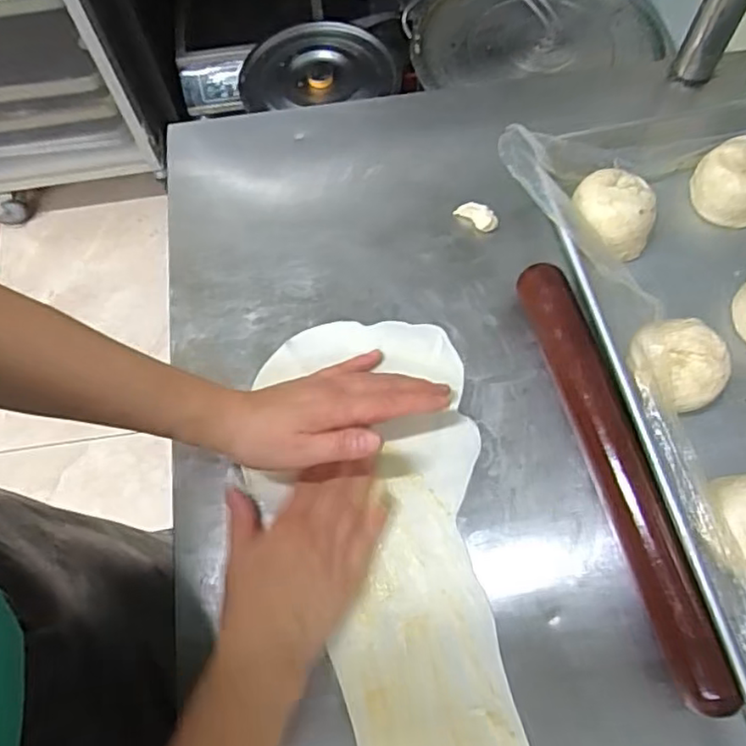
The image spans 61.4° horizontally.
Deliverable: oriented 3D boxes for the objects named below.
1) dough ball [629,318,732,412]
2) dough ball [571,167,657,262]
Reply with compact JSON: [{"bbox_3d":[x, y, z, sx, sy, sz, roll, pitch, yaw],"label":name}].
[{"bbox_3d":[0.227,-0.006,0.472,0.067,0.052,0.072,-27,69,-9],"label":"dough ball"},{"bbox_3d":[0.196,-0.126,0.523,0.066,0.053,0.062,-1,68,1],"label":"dough ball"}]

